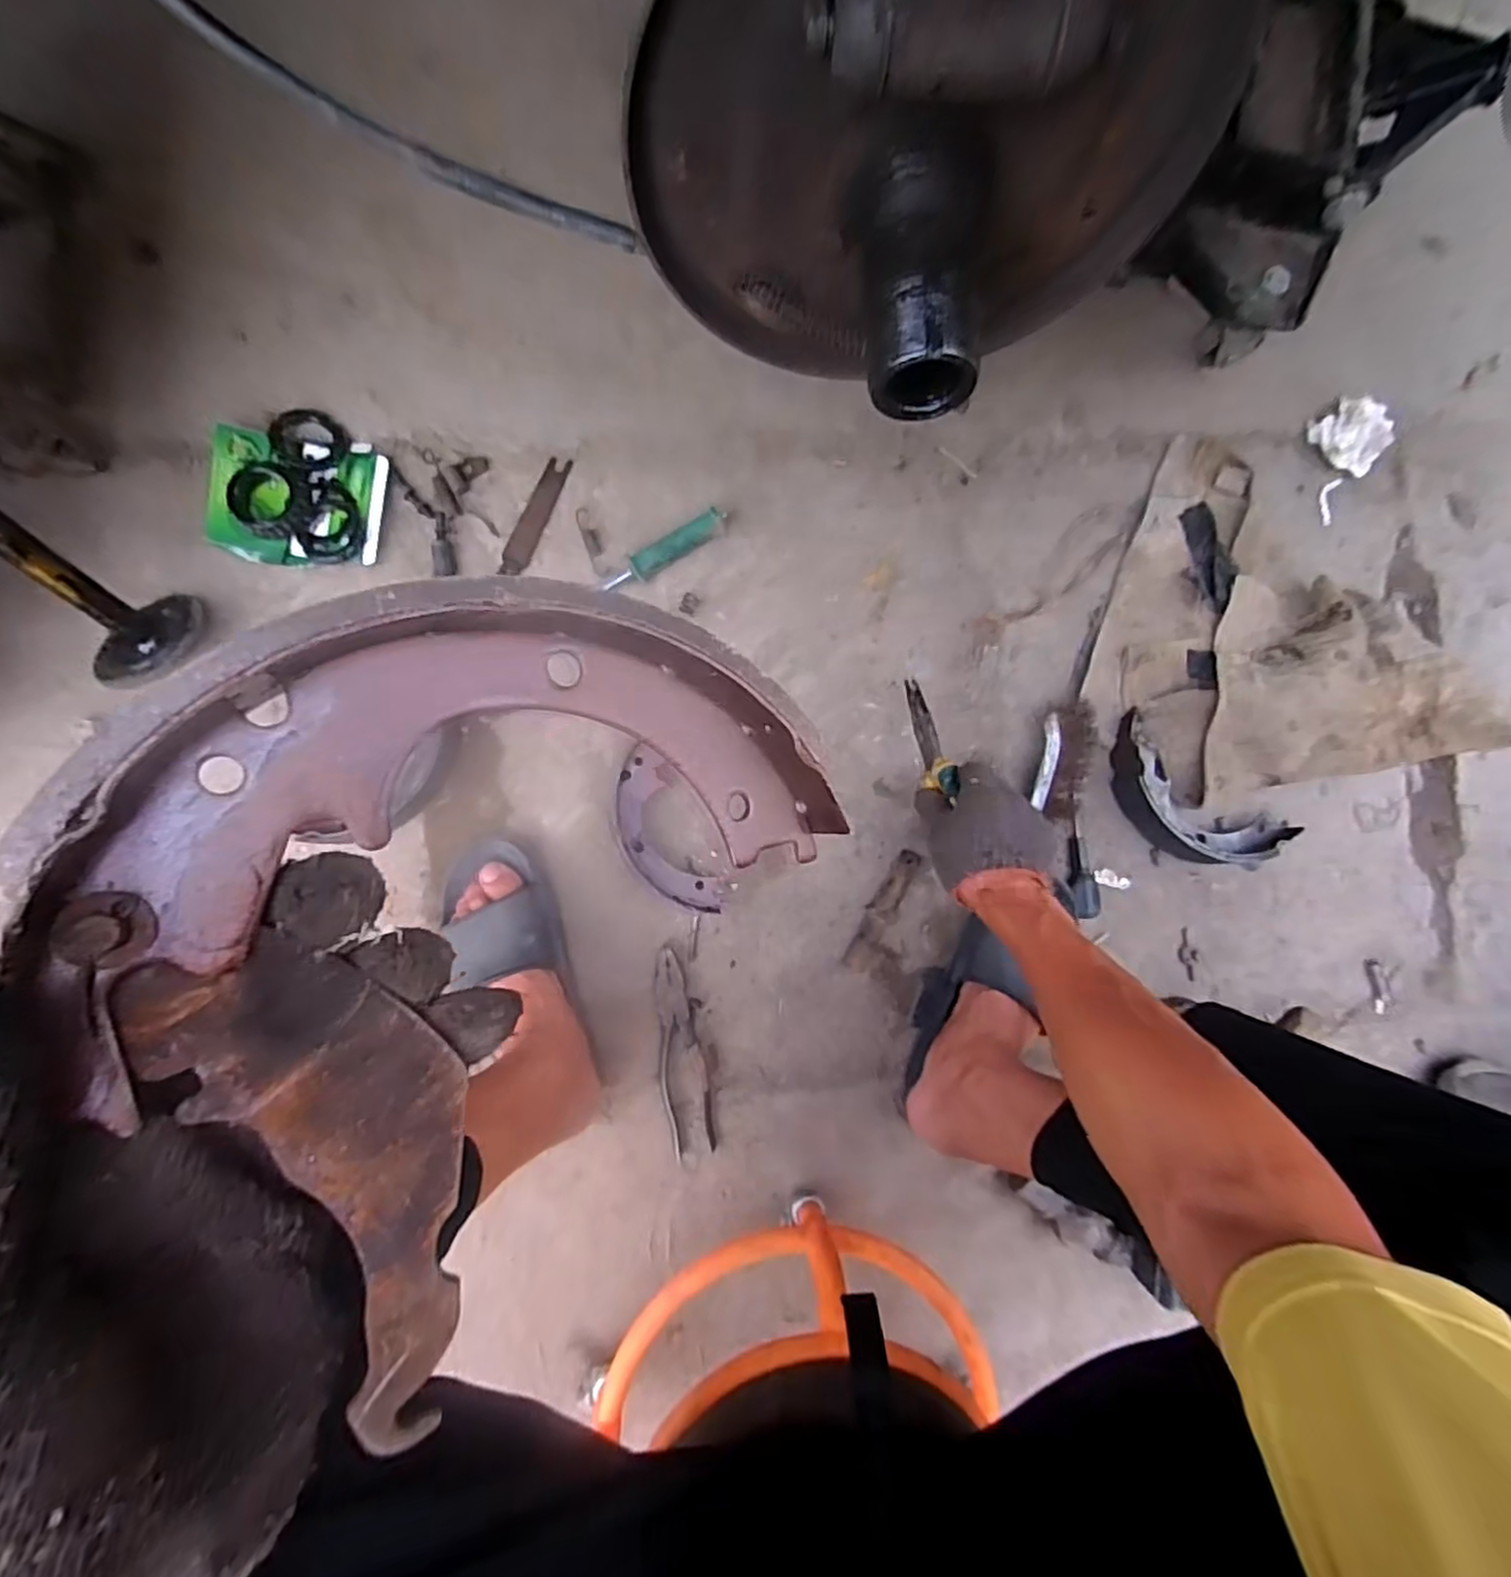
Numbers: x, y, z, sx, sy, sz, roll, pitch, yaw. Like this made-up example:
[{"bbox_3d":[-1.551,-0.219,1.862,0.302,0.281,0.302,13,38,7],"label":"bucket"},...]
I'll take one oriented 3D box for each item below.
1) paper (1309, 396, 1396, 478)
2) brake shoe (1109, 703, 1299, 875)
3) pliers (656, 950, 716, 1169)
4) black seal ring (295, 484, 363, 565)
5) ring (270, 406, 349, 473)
[{"bbox_3d":[0.628,-0.375,0.736,0.074,0.026,0.069,38,88,-4],"label":"paper"},{"bbox_3d":[0.435,0.016,0.706,0.206,0.055,0.093,38,88,-4],"label":"brake shoe"},{"bbox_3d":[-0.071,0.254,0.679,0.045,0.016,0.194,-6,91,-4],"label":"pliers"},{"bbox_3d":[-0.396,-0.249,0.652,0.053,0.016,0.074,5,90,-5],"label":"black seal ring"},{"bbox_3d":[-0.419,-0.327,0.652,0.066,0.009,0.058,14,89,-4],"label":"ring"}]

